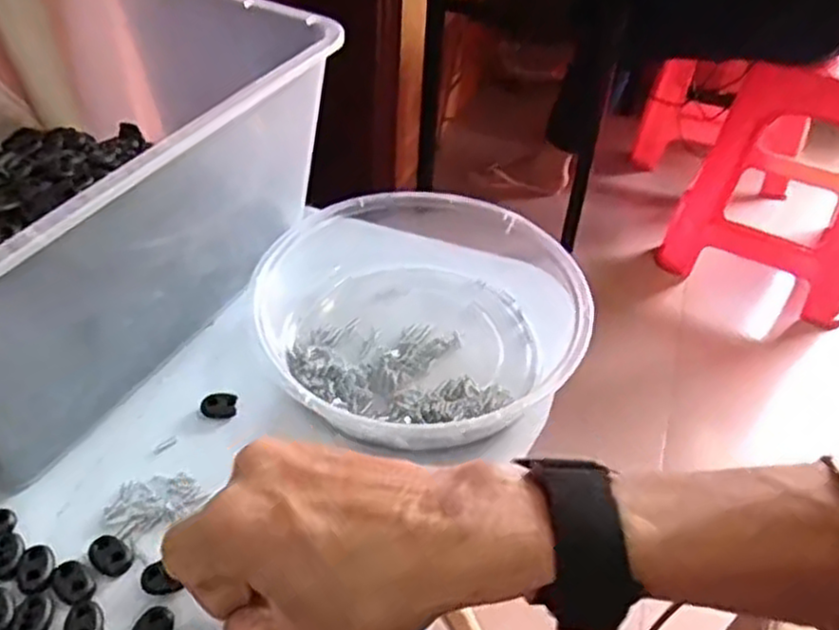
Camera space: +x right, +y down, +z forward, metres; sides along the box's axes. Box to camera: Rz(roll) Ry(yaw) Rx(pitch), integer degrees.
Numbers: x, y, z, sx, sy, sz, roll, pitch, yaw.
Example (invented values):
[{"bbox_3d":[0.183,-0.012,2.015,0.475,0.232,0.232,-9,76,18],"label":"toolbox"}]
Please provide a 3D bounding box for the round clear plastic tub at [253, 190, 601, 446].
[{"bbox_3d":[-0.002,0.000,0.431,0.185,0.045,0.186,3,43,-3],"label":"round clear plastic tub"}]

